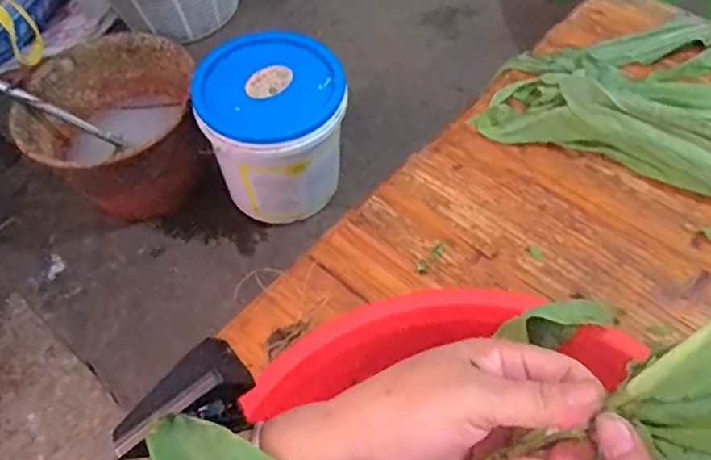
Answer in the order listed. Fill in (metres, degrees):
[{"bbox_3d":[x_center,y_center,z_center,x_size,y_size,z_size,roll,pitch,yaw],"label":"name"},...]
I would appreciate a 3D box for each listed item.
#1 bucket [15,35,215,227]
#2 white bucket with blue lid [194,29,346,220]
[{"bbox_3d":[-0.454,-0.190,1.200,0.321,0.228,0.295,-2,57,4],"label":"bucket"},{"bbox_3d":[-0.140,-0.184,1.122,0.239,0.261,0.227,-15,57,-5],"label":"white bucket with blue lid"}]

